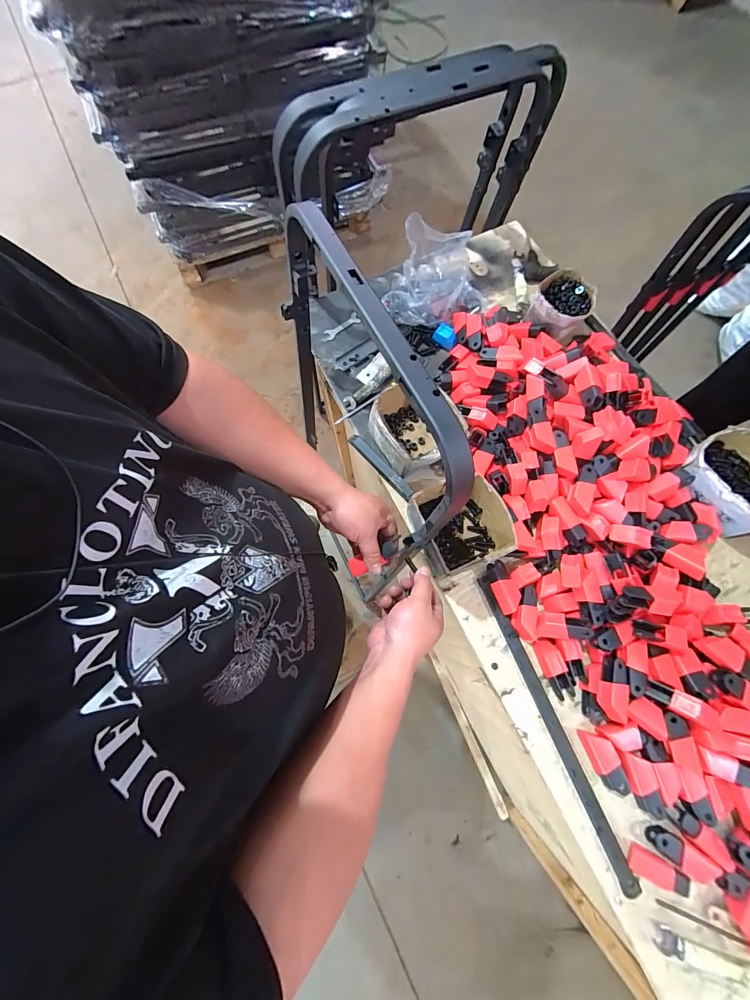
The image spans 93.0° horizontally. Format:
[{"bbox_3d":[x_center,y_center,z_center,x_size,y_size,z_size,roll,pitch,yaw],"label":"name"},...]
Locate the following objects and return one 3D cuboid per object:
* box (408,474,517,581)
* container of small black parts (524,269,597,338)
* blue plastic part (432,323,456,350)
[{"bbox_3d":[0.145,0.043,0.608,0.145,0.085,0.149,-23,74,-7],"label":"box"},{"bbox_3d":[0.395,-0.406,0.759,0.127,0.068,0.139,24,74,7],"label":"container of small black parts"},{"bbox_3d":[0.151,-0.353,0.765,0.045,0.026,0.036,37,76,11],"label":"blue plastic part"}]

